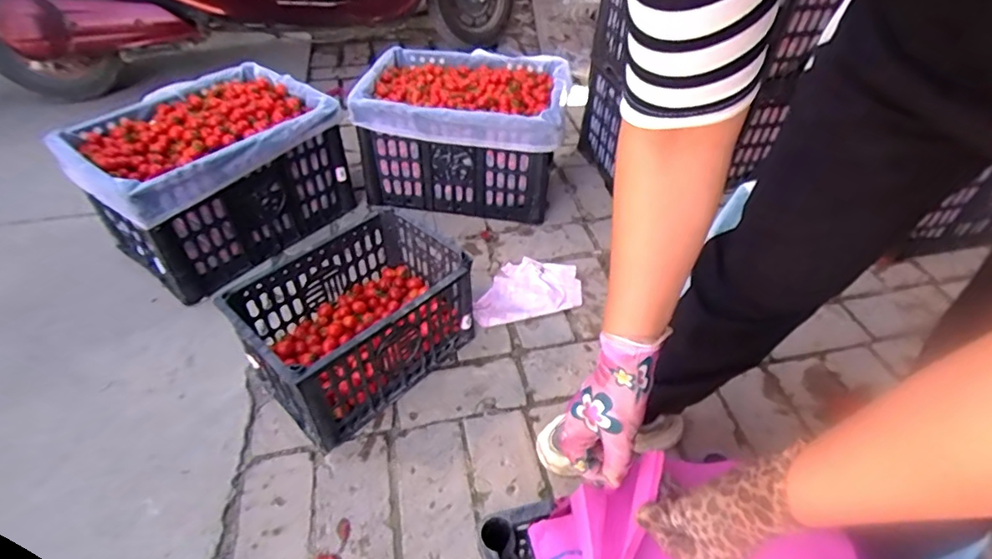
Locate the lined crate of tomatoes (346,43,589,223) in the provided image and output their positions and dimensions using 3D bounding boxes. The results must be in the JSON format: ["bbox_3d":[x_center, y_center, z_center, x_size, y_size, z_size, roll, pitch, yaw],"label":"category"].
[{"bbox_3d":[-0.071,-0.391,1.360,0.475,0.277,0.377,7,44,6],"label":"lined crate of tomatoes"}]

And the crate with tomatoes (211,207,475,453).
[{"bbox_3d":[-0.250,0.068,0.944,0.258,0.207,0.359,34,52,28],"label":"crate with tomatoes"}]

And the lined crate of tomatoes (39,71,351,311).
[{"bbox_3d":[-0.626,-0.237,1.172,0.331,0.290,0.464,27,49,23],"label":"lined crate of tomatoes"}]

